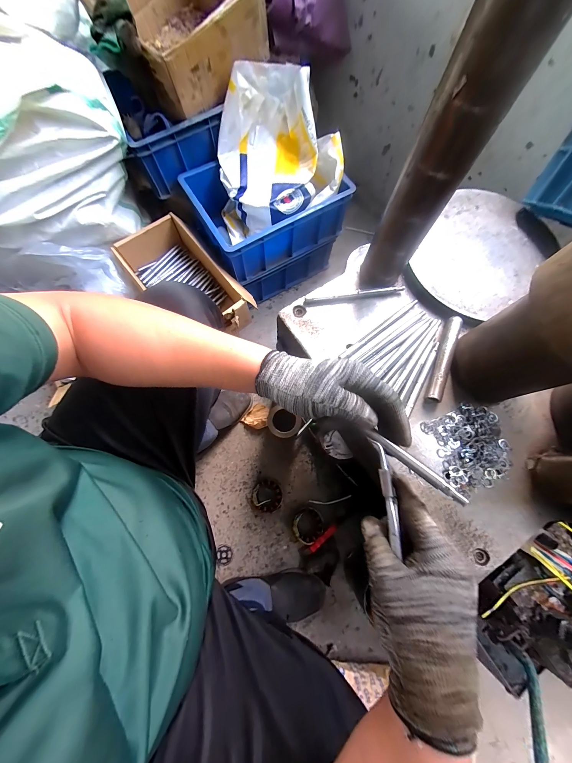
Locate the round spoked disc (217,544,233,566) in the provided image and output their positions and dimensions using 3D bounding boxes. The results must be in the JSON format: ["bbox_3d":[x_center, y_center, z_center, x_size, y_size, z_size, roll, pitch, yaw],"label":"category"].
[{"bbox_3d":[-0.164,0.467,0.713,0.043,0.004,0.047,0,74,-2],"label":"round spoked disc"}]

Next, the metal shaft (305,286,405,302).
[{"bbox_3d":[0.114,-0.144,0.435,0.163,0.010,0.009,-7,75,-4],"label":"metal shaft"}]

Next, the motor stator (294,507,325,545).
[{"bbox_3d":[0.060,0.391,0.723,0.085,0.040,0.079,0,74,-2],"label":"motor stator"}]

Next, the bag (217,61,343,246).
[{"bbox_3d":[-0.023,-0.574,0.705,0.321,0.242,0.302,-7,75,-4],"label":"bag"}]

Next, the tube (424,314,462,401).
[{"bbox_3d":[0.240,-0.035,0.401,0.022,0.018,0.140,22,75,5],"label":"tube"}]

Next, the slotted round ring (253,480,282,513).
[{"bbox_3d":[-0.052,0.320,0.741,0.080,0.037,0.082,0,74,-2],"label":"slotted round ring"}]

